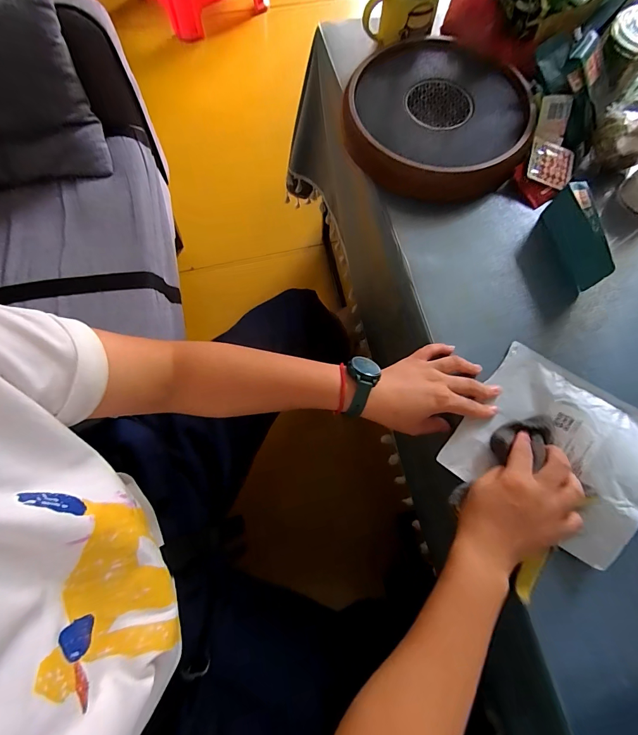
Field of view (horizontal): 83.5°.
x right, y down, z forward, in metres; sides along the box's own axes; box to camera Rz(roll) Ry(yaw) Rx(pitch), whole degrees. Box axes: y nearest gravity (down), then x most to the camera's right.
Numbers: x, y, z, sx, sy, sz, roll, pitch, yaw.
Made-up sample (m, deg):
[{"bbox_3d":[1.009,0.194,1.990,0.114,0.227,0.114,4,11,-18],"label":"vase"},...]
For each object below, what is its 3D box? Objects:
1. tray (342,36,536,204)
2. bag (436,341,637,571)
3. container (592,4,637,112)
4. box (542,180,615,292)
[{"bbox_3d":[0.173,-0.376,0.528,0.251,0.057,0.269,0,72,-1],"label":"tray"},{"bbox_3d":[0.253,0.080,0.381,0.173,0.056,0.176,36,75,10],"label":"bag"},{"bbox_3d":[0.423,-0.428,0.498,0.078,0.088,0.077,36,75,10],"label":"container"},{"bbox_3d":[0.332,-0.165,0.455,0.024,0.055,0.125,-6,72,-3],"label":"box"}]

